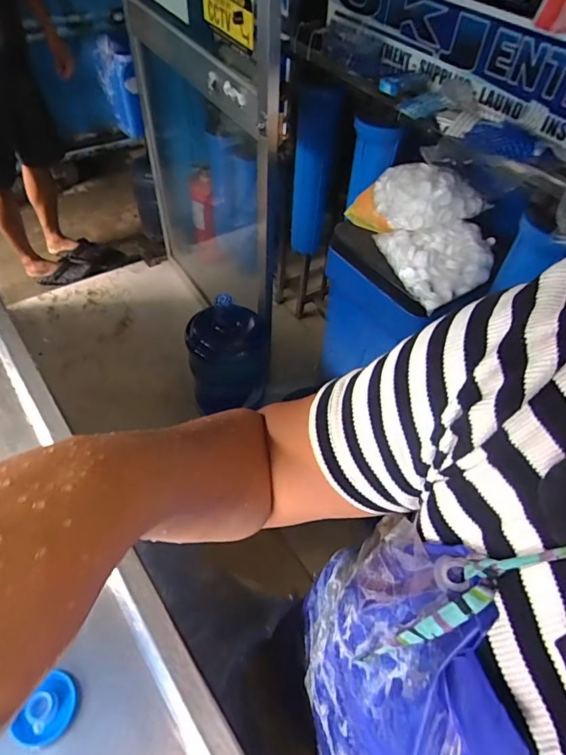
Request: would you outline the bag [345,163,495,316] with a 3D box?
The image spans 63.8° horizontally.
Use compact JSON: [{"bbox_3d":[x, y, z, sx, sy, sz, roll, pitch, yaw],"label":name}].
[{"bbox_3d":[0.322,-0.331,0.964,0.213,0.155,0.328,-16,54,-16],"label":"bag"}]

